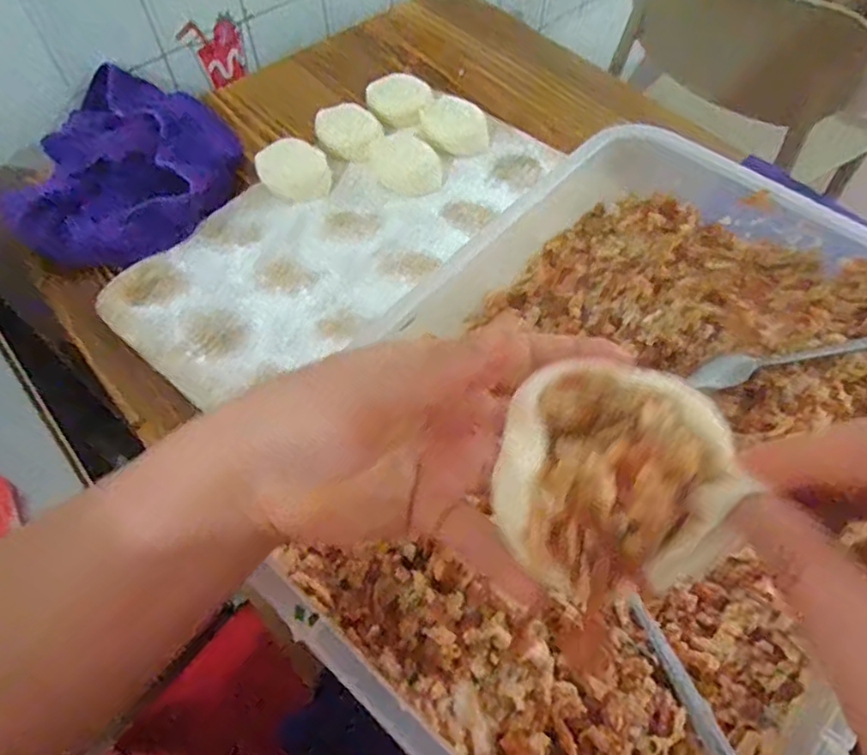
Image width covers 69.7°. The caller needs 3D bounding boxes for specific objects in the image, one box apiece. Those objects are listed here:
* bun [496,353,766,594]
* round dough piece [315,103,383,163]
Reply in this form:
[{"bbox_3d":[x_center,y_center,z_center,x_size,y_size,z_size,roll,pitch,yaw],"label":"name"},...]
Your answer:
[{"bbox_3d":[0.052,0.026,0.184,0.064,0.027,0.063,-6,59,-3],"label":"bun"},{"bbox_3d":[-0.078,-0.229,0.583,0.056,0.019,0.063,-14,60,-7],"label":"round dough piece"}]

